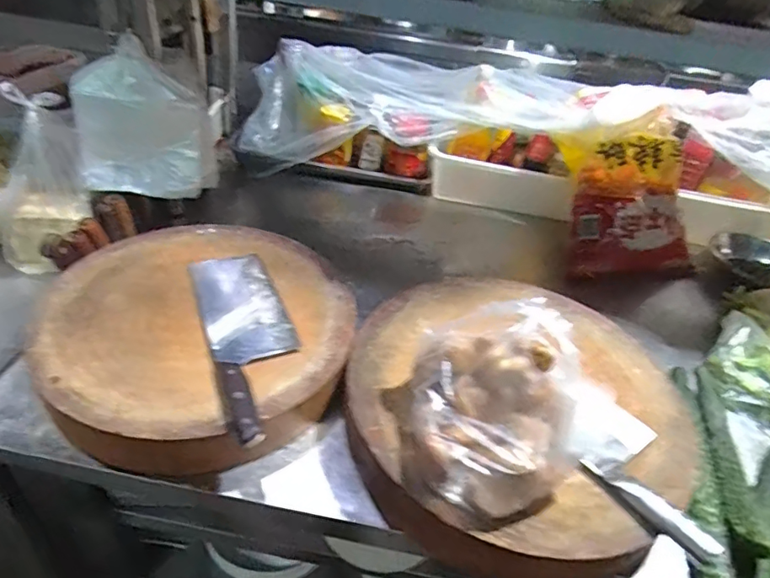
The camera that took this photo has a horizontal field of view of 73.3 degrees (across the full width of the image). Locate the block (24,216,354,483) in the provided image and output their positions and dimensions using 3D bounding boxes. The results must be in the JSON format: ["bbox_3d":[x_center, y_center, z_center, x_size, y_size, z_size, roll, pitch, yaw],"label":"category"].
[{"bbox_3d":[-0.251,0.044,0.746,0.395,0.076,0.431,4,40,-3],"label":"block"}]

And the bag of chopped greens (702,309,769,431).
[{"bbox_3d":[0.599,0.136,0.790,0.145,0.083,0.202,-28,51,-34],"label":"bag of chopped greens"}]

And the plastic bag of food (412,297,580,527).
[{"bbox_3d":[0.124,0.123,0.550,0.175,0.162,0.186,5,40,-2],"label":"plastic bag of food"}]

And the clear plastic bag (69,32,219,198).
[{"bbox_3d":[-0.416,-0.280,0.869,0.223,0.253,0.080,17,32,9],"label":"clear plastic bag"}]

